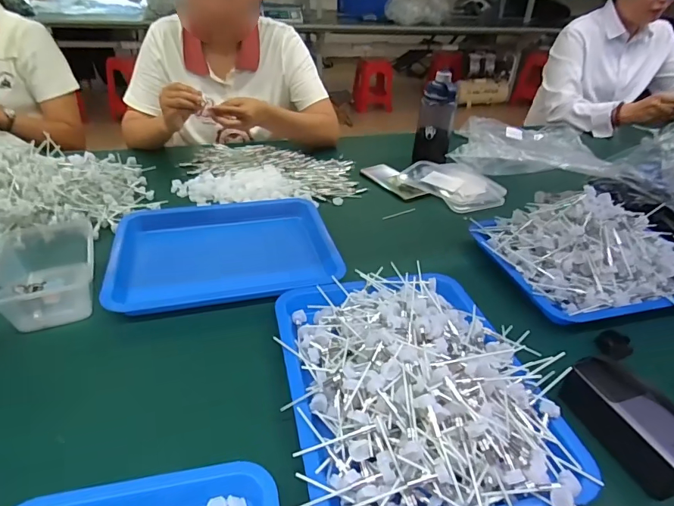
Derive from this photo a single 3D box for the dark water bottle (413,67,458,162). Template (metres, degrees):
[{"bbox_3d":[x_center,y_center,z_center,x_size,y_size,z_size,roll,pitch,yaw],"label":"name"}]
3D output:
[{"bbox_3d":[0.232,-0.309,1.005,0.083,0.193,0.067,9,35,9],"label":"dark water bottle"}]

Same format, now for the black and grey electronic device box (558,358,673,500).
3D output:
[{"bbox_3d":[0.301,0.173,0.439,0.052,0.053,0.129,-12,37,-20],"label":"black and grey electronic device box"}]

